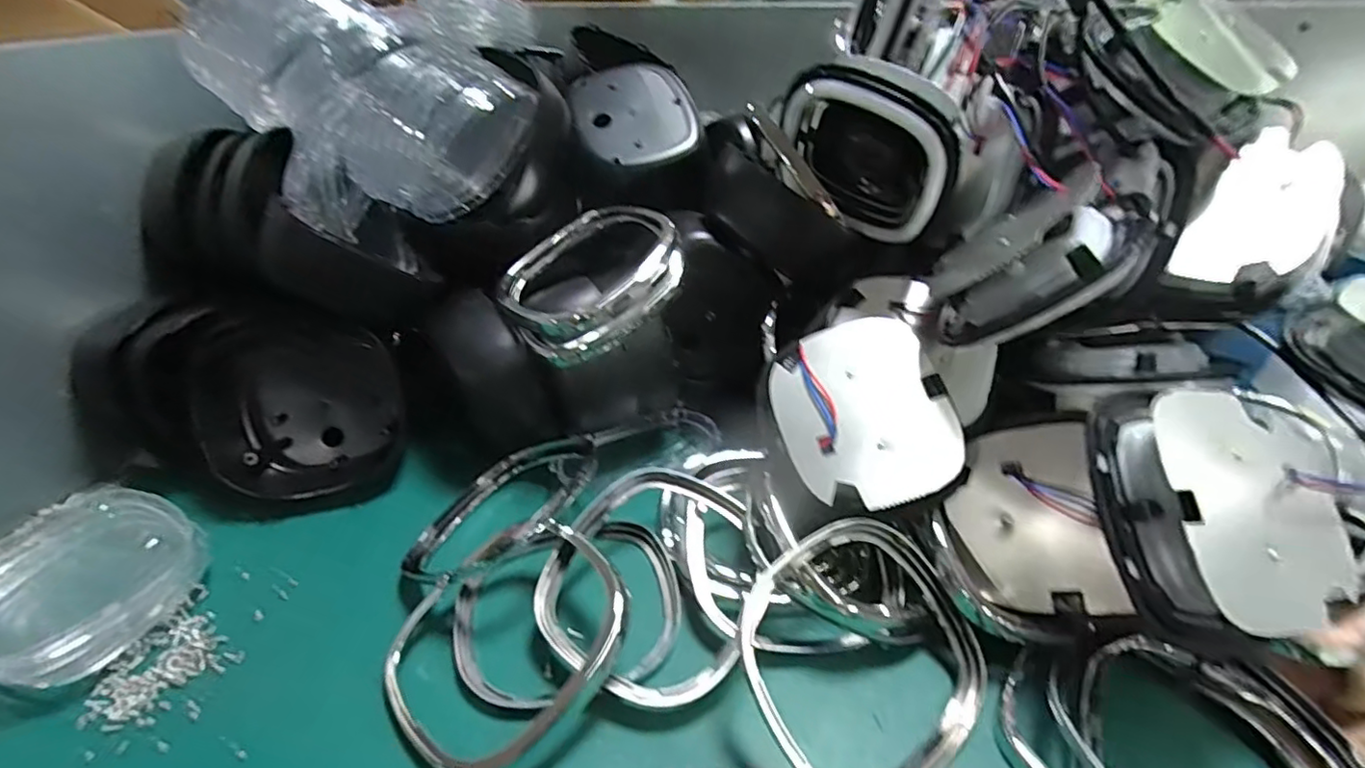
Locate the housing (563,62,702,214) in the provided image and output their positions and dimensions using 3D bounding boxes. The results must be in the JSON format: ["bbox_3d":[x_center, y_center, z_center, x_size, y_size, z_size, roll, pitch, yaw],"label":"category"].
[{"bbox_3d":[-0.051,-0.235,0.596,0.123,0.112,0.108,-23,40,-27],"label":"housing"}]

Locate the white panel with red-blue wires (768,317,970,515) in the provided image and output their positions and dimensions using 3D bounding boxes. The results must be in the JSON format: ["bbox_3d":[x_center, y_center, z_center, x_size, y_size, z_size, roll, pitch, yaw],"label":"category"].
[{"bbox_3d":[0.122,0.020,0.414,0.113,0.015,0.128,-20,69,1],"label":"white panel with red-blue wires"}]

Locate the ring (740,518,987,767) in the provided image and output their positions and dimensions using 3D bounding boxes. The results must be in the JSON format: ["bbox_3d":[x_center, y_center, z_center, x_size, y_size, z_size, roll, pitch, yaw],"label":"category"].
[{"bbox_3d":[0.113,0.160,0.371,0.153,0.010,0.148,9,62,-16],"label":"ring"}]

